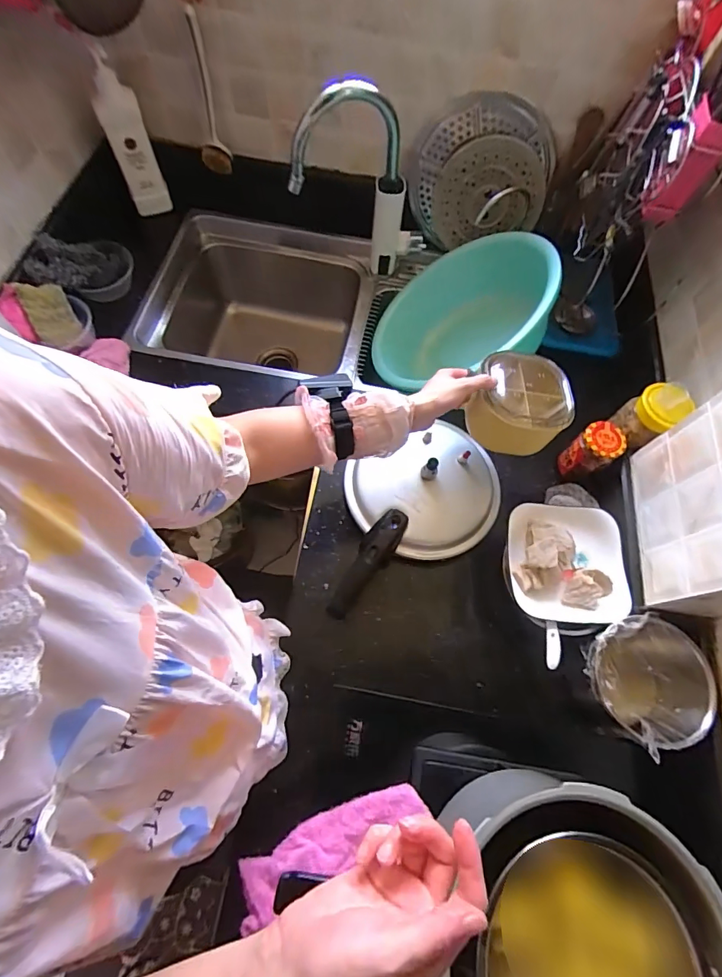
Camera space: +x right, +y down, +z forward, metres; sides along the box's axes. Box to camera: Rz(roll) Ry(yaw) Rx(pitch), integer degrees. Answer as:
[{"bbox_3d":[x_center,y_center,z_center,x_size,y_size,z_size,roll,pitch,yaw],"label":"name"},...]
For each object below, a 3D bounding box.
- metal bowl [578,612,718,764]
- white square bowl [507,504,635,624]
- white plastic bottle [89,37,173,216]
[{"bbox_3d":[0.377,0.271,0.606,0.150,0.122,0.156,1,67,-3],"label":"metal bowl"},{"bbox_3d":[0.304,0.110,0.639,0.163,0.062,0.167,5,67,-1],"label":"white square bowl"},{"bbox_3d":[-0.464,-0.685,0.867,0.080,0.255,0.058,-23,70,-12],"label":"white plastic bottle"}]

